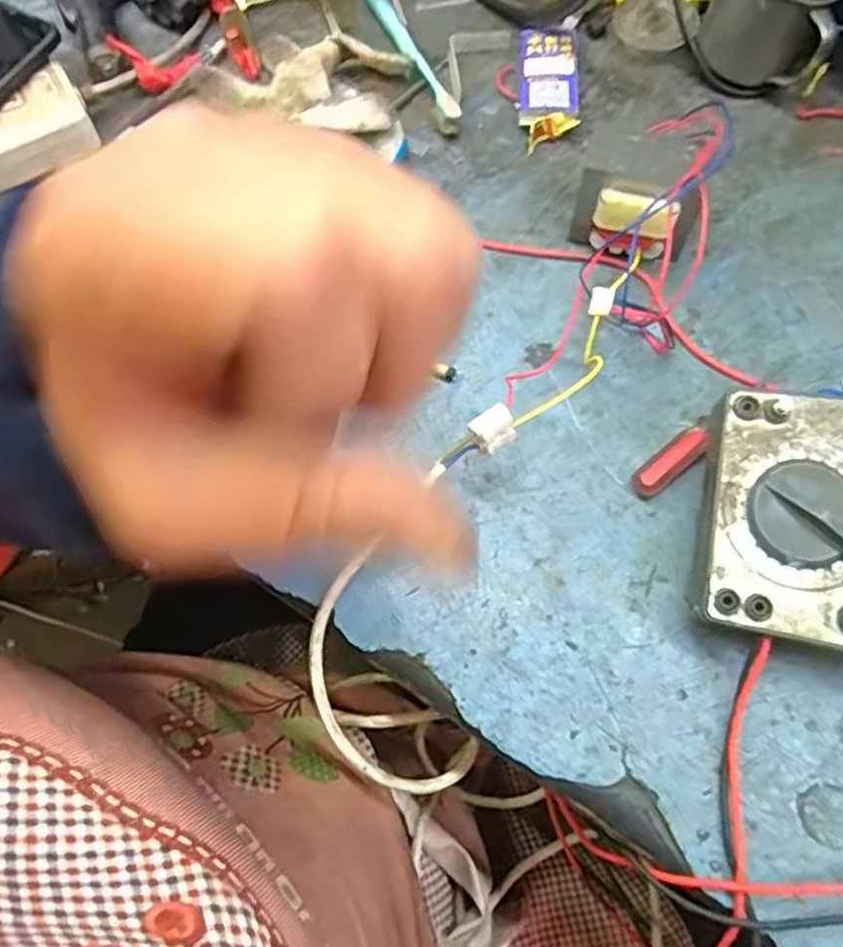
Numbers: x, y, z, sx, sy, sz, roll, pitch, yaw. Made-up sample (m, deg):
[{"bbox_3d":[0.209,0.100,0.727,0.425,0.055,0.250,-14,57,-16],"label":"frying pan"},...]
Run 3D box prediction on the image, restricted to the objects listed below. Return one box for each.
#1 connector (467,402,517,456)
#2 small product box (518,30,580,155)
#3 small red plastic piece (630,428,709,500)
[{"bbox_3d":[0.034,-0.021,0.332,0.021,0.014,0.015,-30,70,-11],"label":"connector"},{"bbox_3d":[0.085,-0.258,0.468,0.038,0.017,0.094,2,67,4],"label":"small product box"},{"bbox_3d":[0.129,-0.005,0.360,0.043,0.015,0.014,-38,70,-12],"label":"small red plastic piece"}]

